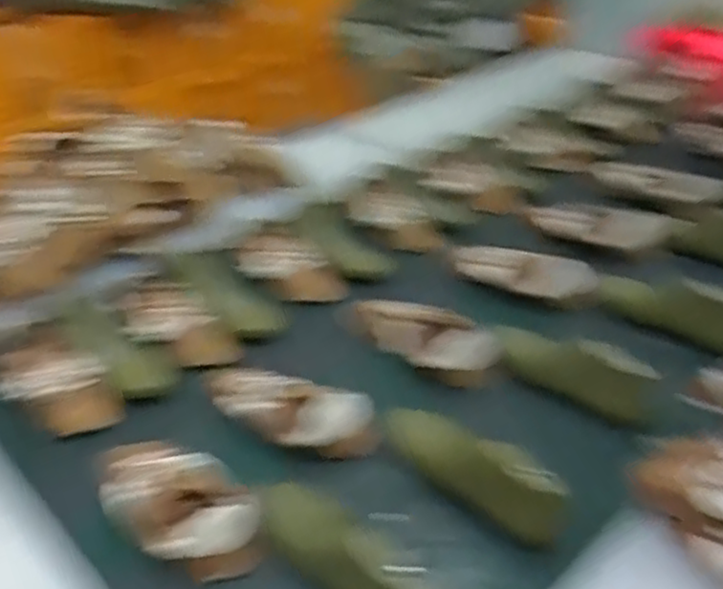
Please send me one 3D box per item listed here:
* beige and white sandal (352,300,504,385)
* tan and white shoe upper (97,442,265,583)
[{"bbox_3d":[0.071,0.061,1.069,0.248,0.079,0.069,24,41,31],"label":"beige and white sandal"},{"bbox_3d":[-0.199,0.219,0.800,0.229,0.055,0.110,26,42,33],"label":"tan and white shoe upper"}]

